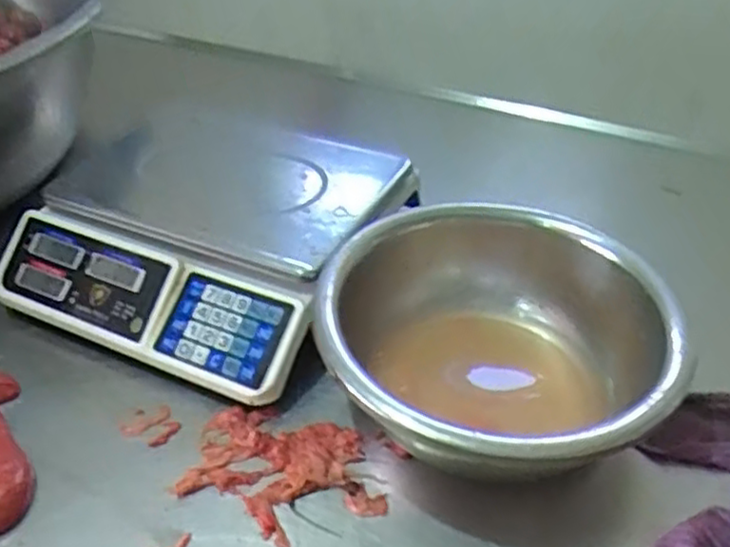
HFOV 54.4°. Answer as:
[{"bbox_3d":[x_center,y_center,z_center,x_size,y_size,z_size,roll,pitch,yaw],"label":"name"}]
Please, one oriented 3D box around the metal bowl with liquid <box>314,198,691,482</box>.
[{"bbox_3d":[0.100,0.060,0.587,0.263,0.124,0.266,-1,40,1],"label":"metal bowl with liquid"}]

